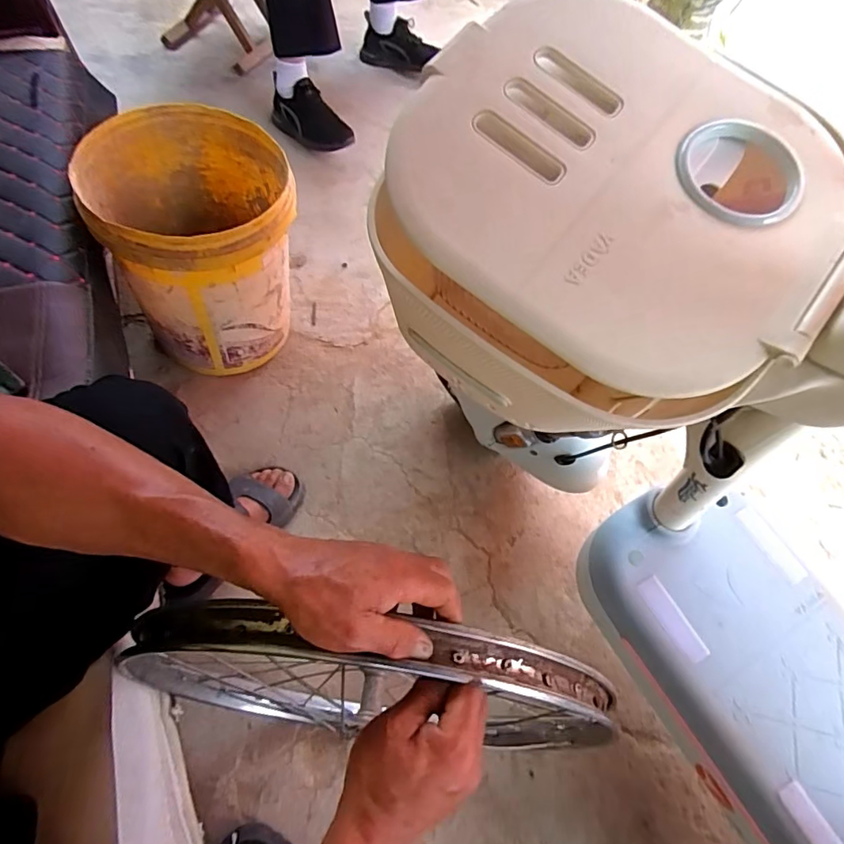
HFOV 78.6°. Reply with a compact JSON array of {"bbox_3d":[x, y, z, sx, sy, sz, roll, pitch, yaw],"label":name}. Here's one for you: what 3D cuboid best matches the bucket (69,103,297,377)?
[{"bbox_3d":[-0.365,-0.298,0.916,0.293,0.345,0.298,3,62,-6],"label":"bucket"}]

